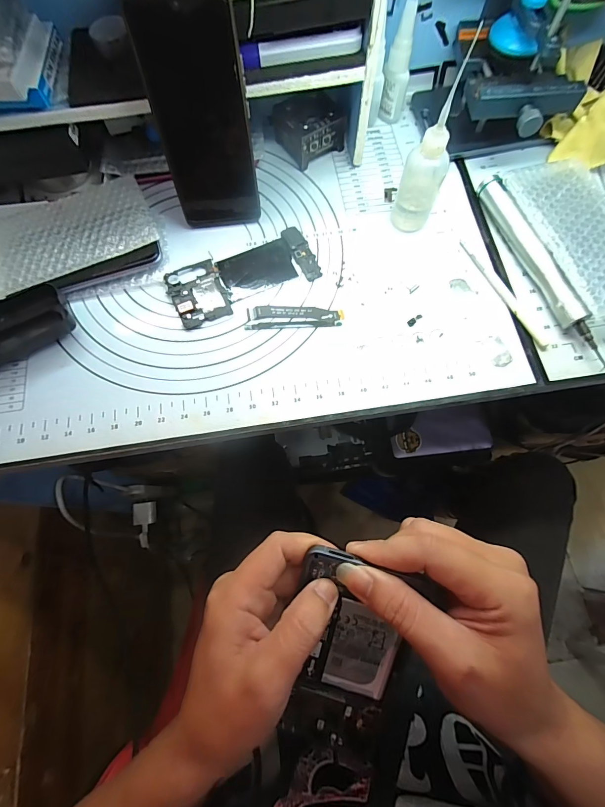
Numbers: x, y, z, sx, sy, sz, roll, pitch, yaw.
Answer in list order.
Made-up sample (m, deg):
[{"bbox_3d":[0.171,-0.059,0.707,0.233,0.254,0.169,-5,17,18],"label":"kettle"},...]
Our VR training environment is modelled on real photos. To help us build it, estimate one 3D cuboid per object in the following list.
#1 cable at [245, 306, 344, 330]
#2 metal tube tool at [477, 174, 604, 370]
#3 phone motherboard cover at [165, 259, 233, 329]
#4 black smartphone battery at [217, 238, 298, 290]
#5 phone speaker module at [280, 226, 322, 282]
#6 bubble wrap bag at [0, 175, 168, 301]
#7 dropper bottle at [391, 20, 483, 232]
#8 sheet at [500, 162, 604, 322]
[{"bbox_3d":[-0.007,-0.082,0.343,0.089,0.004,0.023,-1,73,1],"label":"cable"},{"bbox_3d":[0.226,-0.130,0.342,0.025,0.025,0.214,-21,74,-5],"label":"metal tube tool"},{"bbox_3d":[-0.100,-0.107,0.350,0.050,0.006,0.064,-23,74,-6],"label":"phone motherboard cover"},{"bbox_3d":[-0.045,-0.134,0.358,0.070,0.004,0.048,-23,74,-6],"label":"black smartphone battery"},{"bbox_3d":[-0.001,-0.151,0.363,0.020,0.004,0.065,-25,75,-6],"label":"phone speaker module"},{"bbox_3d":[-0.227,-0.155,0.356,0.172,0.030,0.107,-20,74,-5],"label":"bubble wrap bag"},{"bbox_3d":[0.108,-0.207,0.308,0.036,0.139,0.031,20,75,7],"label":"dropper bottle"},{"bbox_3d":[0.268,-0.158,0.350,0.091,0.034,0.171,-18,74,-5],"label":"sheet"}]

